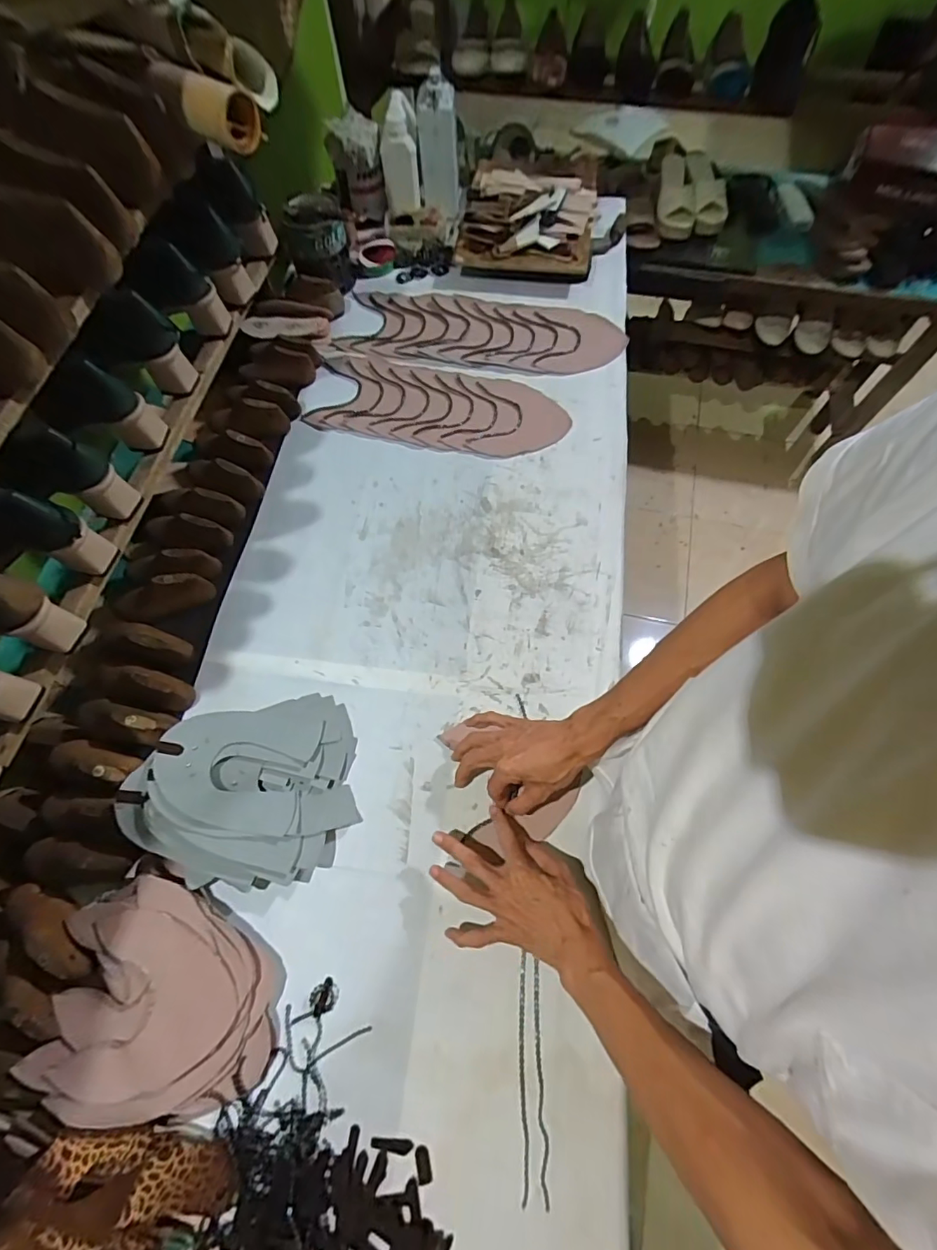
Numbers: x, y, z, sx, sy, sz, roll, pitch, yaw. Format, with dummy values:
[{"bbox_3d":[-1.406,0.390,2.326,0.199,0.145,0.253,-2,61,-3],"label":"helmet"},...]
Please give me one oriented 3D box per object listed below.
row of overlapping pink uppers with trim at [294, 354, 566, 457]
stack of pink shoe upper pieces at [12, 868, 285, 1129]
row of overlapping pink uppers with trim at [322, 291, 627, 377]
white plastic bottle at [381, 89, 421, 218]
[{"bbox_3d":[-0.052,-0.378,0.860,0.431,0.014,0.169,11,69,6],"label":"row of overlapping pink uppers with trim"},{"bbox_3d":[-0.320,0.388,0.526,0.231,0.047,0.201,6,68,3],"label":"stack of pink shoe upper pieces"},{"bbox_3d":[0.024,-0.544,0.924,0.499,0.015,0.177,10,69,5],"label":"row of overlapping pink uppers with trim"},{"bbox_3d":[-0.135,-0.926,0.998,0.074,0.153,0.082,-6,68,-1],"label":"white plastic bottle"}]

